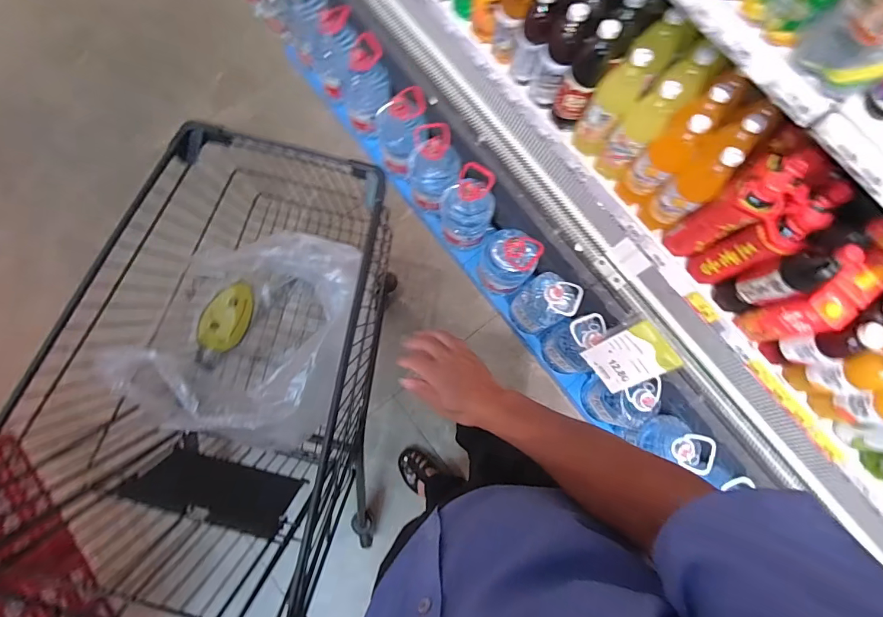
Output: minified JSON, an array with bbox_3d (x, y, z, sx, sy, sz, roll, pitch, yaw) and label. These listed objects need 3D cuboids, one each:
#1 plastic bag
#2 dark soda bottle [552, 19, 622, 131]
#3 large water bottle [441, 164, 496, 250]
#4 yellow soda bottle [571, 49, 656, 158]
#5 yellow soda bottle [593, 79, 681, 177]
[{"bbox_3d":[-0.361,0.050,0.846,0.352,0.299,0.396,14,79,2],"label":"plastic bag"},{"bbox_3d":[0.325,-0.532,0.991,0.075,0.265,0.072,0,79,-1],"label":"dark soda bottle"},{"bbox_3d":[0.078,-0.292,1.264,0.137,0.299,0.142,0,79,-1],"label":"large water bottle"},{"bbox_3d":[0.387,-0.467,0.982,0.093,0.261,0.080,29,80,5],"label":"yellow soda bottle"},{"bbox_3d":[0.447,-0.404,0.975,0.084,0.264,0.086,38,80,6],"label":"yellow soda bottle"}]

